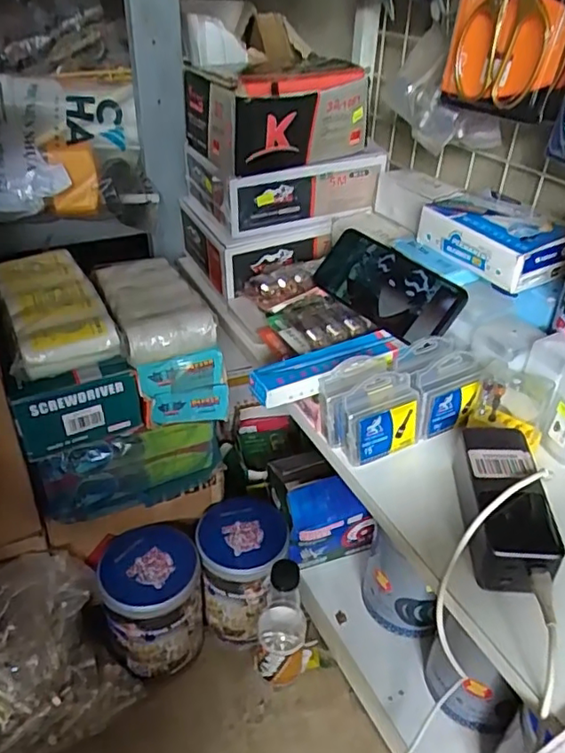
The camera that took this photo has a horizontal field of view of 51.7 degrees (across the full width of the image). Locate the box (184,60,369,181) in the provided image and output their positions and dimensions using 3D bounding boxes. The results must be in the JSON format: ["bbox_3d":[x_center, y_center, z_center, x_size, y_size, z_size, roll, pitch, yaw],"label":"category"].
[{"bbox_3d":[-0.011,-0.321,0.705,0.186,0.093,0.165,-18,40,-27],"label":"box"}]

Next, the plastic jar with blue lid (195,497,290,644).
[{"bbox_3d":[-0.052,0.247,0.755,0.111,0.144,0.111,2,35,-1],"label":"plastic jar with blue lid"}]

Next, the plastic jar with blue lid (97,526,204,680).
[{"bbox_3d":[-0.156,0.273,0.712,0.111,0.140,0.113,2,35,-1],"label":"plastic jar with blue lid"}]

